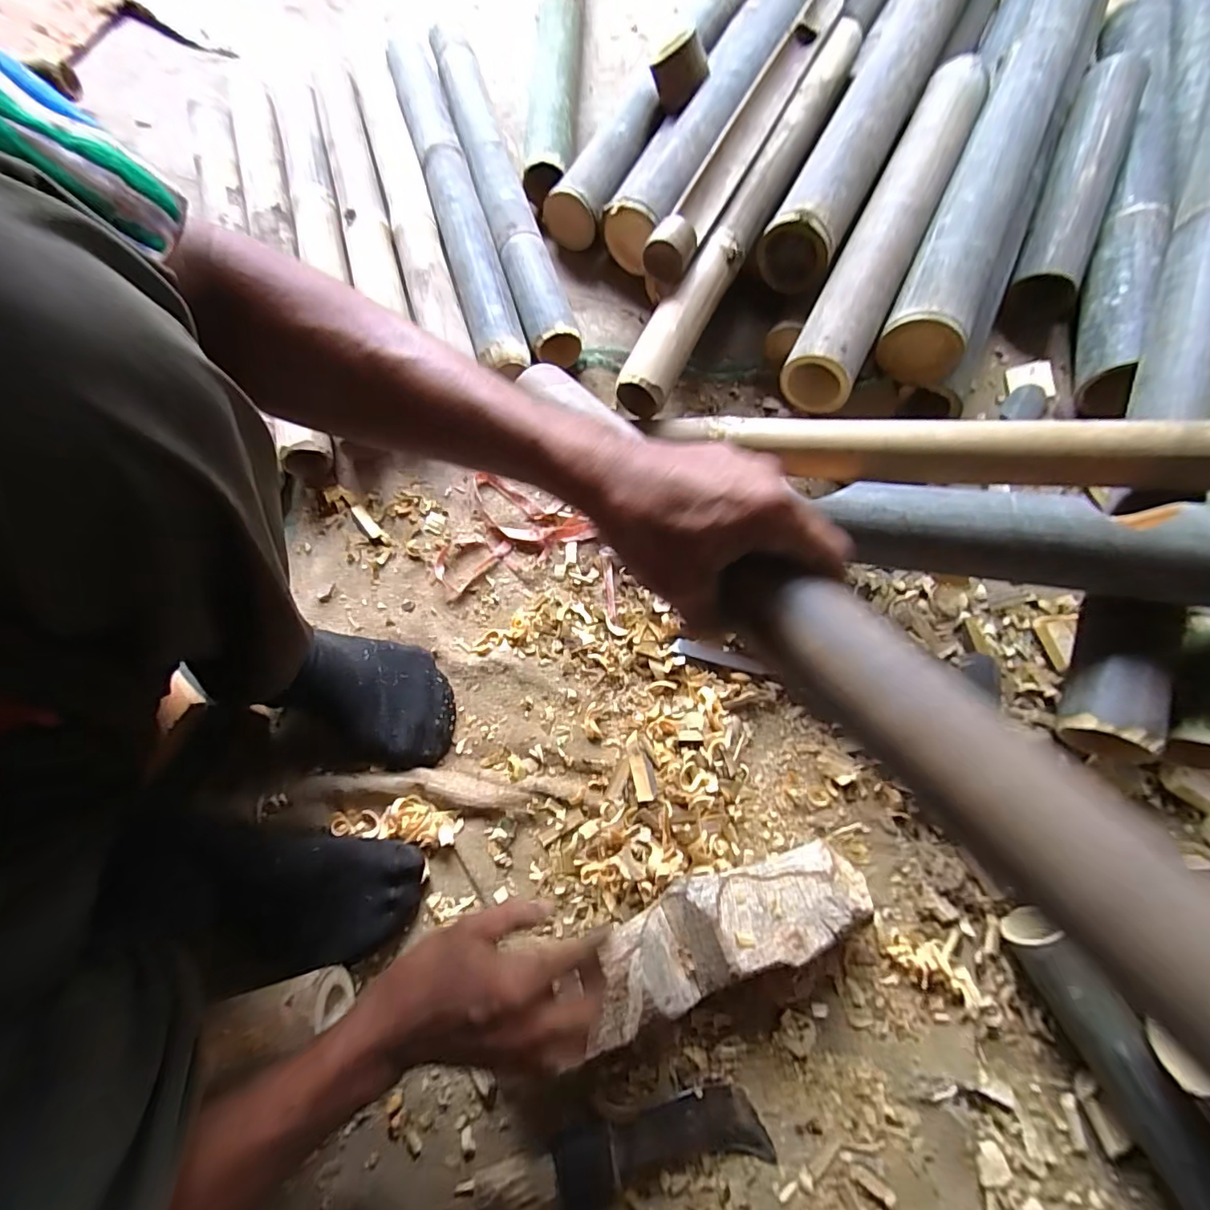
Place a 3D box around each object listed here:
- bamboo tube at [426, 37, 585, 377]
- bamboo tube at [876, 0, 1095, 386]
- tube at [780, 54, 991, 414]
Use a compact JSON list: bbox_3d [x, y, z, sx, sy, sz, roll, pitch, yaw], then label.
[{"bbox_3d":[-0.148,-0.576,0.728,0.064,0.057,0.618,-17,73,-4],"label":"bamboo tube"},{"bbox_3d":[0.528,-0.648,0.667,0.087,0.098,0.919,26,75,8],"label":"bamboo tube"},{"bbox_3d":[0.330,-0.440,0.607,0.072,0.074,0.509,26,75,9],"label":"tube"}]

